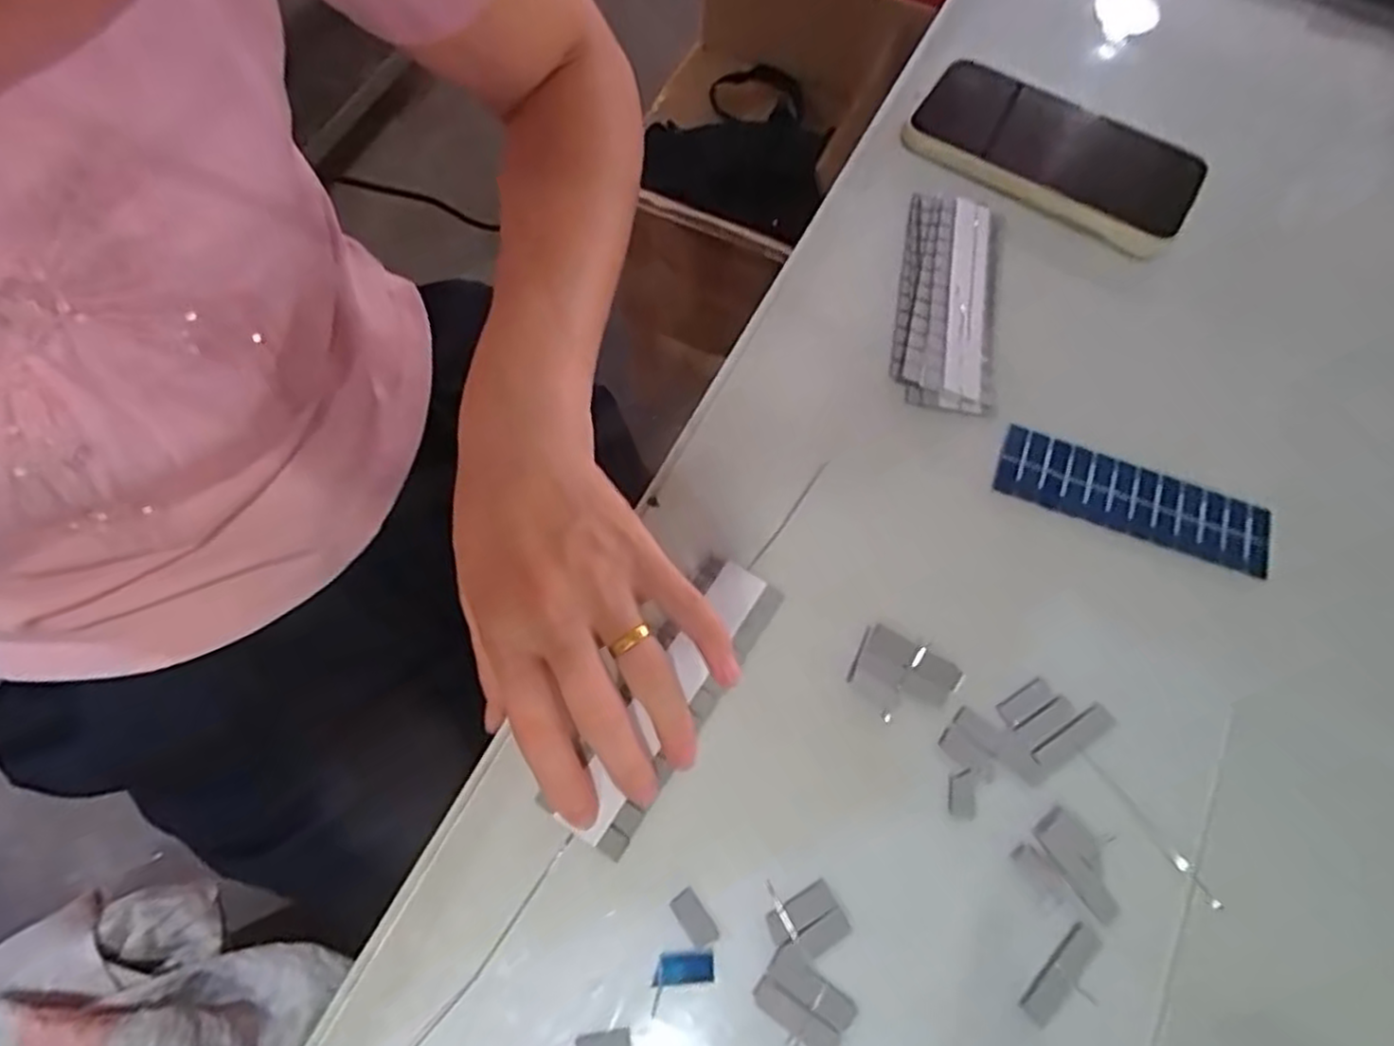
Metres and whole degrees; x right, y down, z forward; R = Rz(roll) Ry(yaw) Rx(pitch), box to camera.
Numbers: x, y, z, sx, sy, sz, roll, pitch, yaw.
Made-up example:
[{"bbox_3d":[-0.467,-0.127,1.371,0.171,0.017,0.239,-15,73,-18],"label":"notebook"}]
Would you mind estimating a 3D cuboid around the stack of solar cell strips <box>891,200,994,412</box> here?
[{"bbox_3d":[0.129,-0.116,0.381,0.046,0.012,0.128,12,66,2],"label":"stack of solar cell strips"}]

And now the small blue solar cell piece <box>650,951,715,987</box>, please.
[{"bbox_3d":[-0.005,0.161,0.268,0.022,0.004,0.010,0,64,-8],"label":"small blue solar cell piece"}]

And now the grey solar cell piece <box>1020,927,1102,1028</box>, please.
[{"bbox_3d":[0.135,0.166,0.272,0.012,0.004,0.037,43,71,14],"label":"grey solar cell piece"}]

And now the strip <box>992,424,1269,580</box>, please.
[{"bbox_3d":[0.203,-0.009,0.346,0.124,0.008,0.039,19,71,3],"label":"strip"}]

